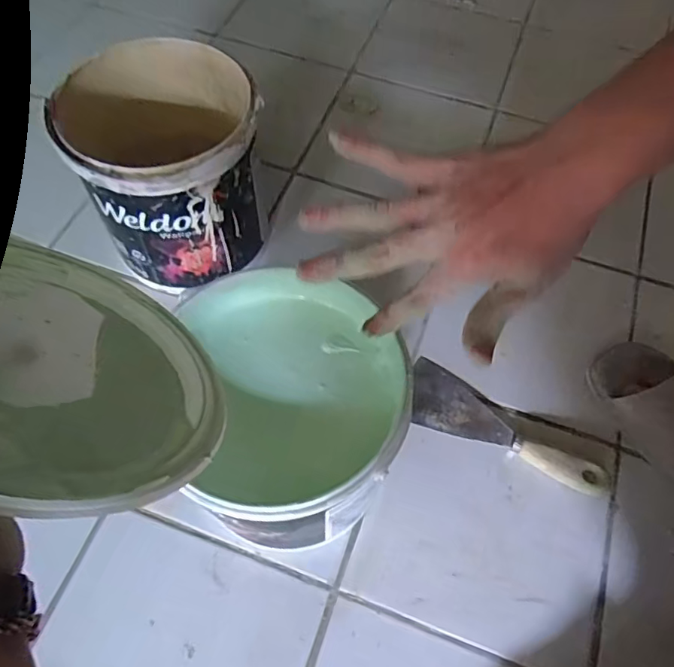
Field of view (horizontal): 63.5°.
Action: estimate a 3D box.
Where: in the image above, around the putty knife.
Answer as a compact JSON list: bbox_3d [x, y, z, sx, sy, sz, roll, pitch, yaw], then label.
[{"bbox_3d":[0.156,0.095,0.521,0.199,0.024,0.061,31,65,13],"label":"putty knife"}]

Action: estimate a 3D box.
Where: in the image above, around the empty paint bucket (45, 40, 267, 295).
[{"bbox_3d":[-0.161,-0.162,0.543,0.168,0.159,0.175,-2,62,-4],"label":"empty paint bucket"}]

